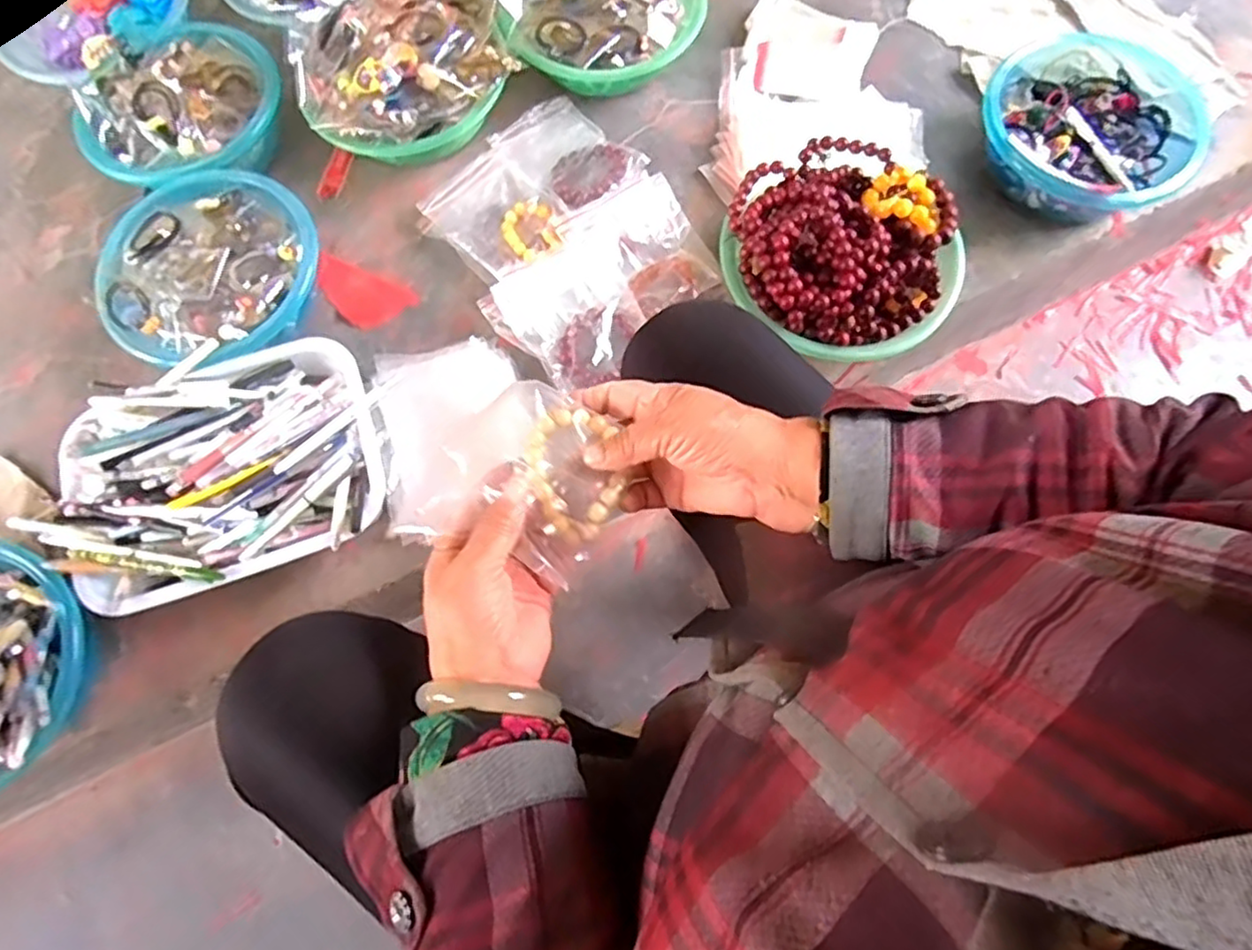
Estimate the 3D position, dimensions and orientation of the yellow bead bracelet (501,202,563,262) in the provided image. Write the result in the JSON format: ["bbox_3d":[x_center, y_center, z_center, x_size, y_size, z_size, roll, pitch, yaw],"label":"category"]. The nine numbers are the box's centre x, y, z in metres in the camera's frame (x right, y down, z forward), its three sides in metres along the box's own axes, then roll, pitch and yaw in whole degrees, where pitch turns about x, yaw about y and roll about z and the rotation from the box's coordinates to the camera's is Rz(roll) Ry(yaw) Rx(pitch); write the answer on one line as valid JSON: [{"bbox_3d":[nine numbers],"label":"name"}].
[{"bbox_3d":[-0.107,-0.270,0.735,0.055,0.008,0.076,-23,72,-6],"label":"yellow bead bracelet"}]

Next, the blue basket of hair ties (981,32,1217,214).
[{"bbox_3d":[0.505,-0.395,0.753,0.252,0.081,0.241,-1,72,2],"label":"blue basket of hair ties"}]

